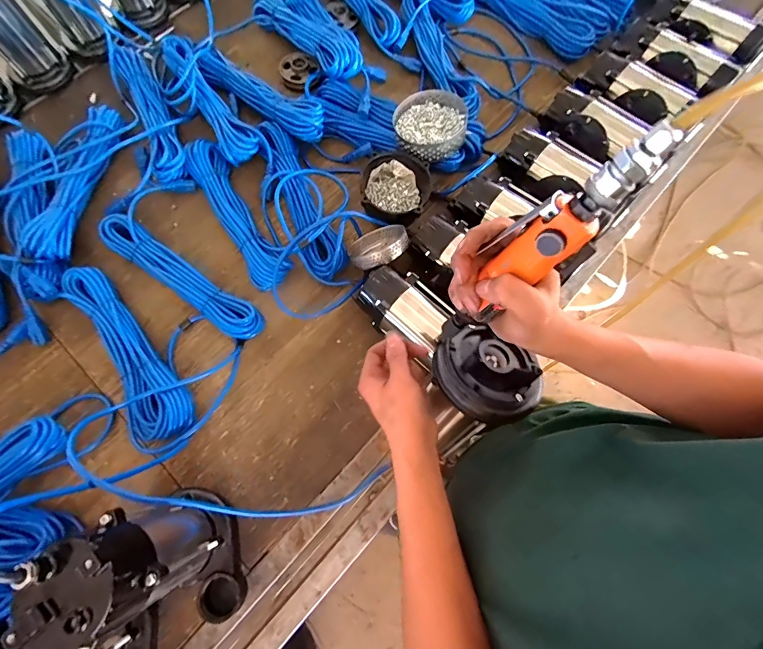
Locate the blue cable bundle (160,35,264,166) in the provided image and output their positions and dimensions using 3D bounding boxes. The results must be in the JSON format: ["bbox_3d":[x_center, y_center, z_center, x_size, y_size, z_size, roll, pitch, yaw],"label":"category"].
[{"bbox_3d":[-0.348,-0.453,0.763,0.080,0.033,0.338,-35,75,-11],"label":"blue cable bundle"}]

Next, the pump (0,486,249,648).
[{"bbox_3d":[-0.244,0.272,0.415,0.106,0.226,0.158,-15,72,-5],"label":"pump"}]

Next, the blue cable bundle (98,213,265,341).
[{"bbox_3d":[-0.350,-0.086,0.669,0.351,0.045,0.067,35,75,11],"label":"blue cable bundle"}]

